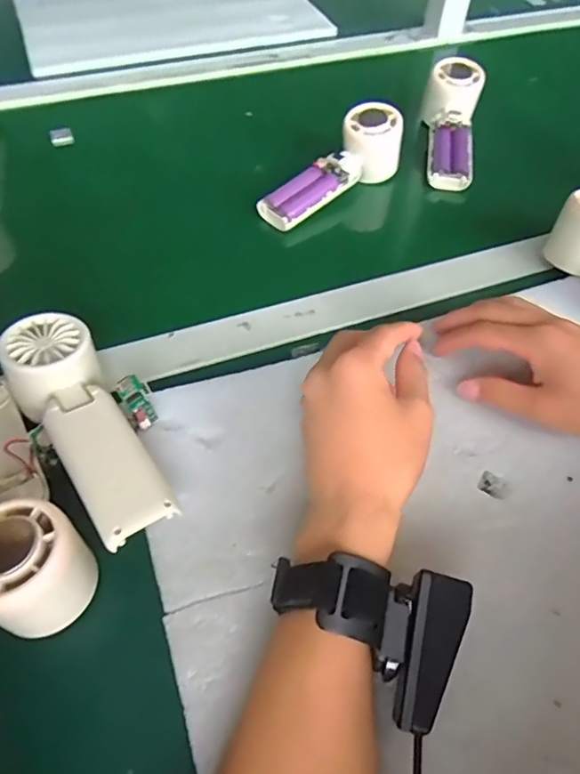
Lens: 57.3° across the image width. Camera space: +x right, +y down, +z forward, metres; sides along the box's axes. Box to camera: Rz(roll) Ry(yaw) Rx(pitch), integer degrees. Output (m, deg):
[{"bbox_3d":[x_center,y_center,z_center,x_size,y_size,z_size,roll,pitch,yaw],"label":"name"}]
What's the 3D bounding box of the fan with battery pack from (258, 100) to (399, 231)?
[{"bbox_3d":[0.040,-0.207,0.516,0.160,0.048,0.054,-41,64,-11],"label":"fan with battery pack"}]

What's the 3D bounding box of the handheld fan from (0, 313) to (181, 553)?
[{"bbox_3d":[-0.118,0.023,0.325,0.069,0.047,0.159,-28,60,-20],"label":"handheld fan"}]

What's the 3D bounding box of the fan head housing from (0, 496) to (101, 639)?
[{"bbox_3d":[-0.134,0.093,0.276,0.061,0.050,0.059,35,61,21],"label":"fan head housing"}]

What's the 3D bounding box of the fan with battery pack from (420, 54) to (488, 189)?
[{"bbox_3d":[0.172,-0.274,0.570,0.054,0.054,0.157,7,70,3],"label":"fan with battery pack"}]

